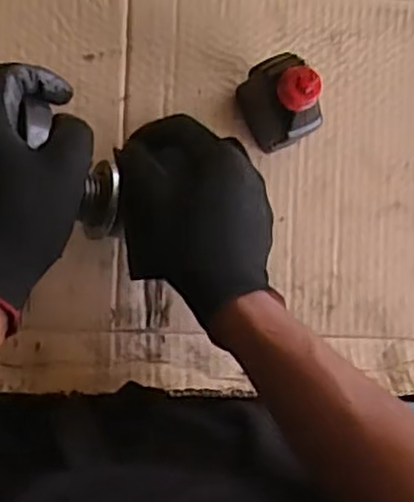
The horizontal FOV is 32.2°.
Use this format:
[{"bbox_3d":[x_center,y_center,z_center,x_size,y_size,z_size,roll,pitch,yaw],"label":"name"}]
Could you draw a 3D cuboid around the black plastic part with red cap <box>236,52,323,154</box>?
[{"bbox_3d":[0.052,-0.106,0.512,0.032,0.129,0.058,-26,94,-6],"label":"black plastic part with red cap"}]

